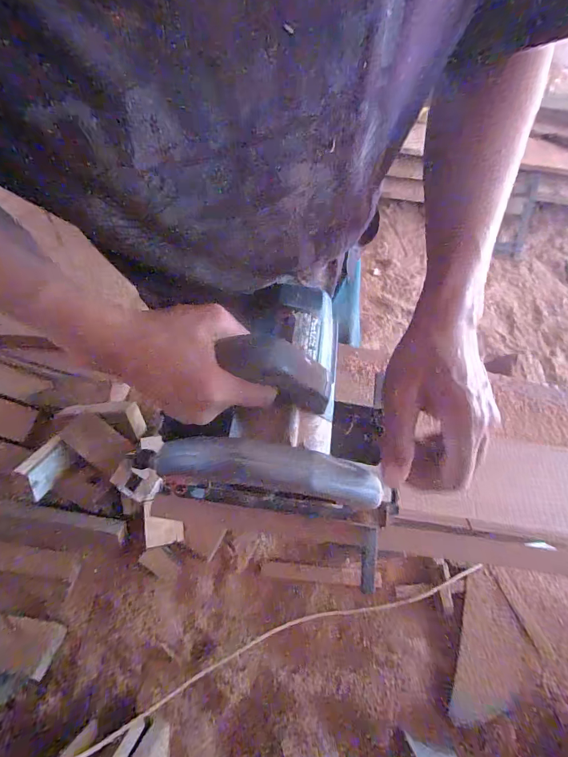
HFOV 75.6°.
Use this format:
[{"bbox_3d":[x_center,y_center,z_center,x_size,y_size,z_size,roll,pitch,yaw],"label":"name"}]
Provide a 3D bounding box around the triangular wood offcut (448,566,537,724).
[{"bbox_3d":[0.524,0.672,0.910,0.160,0.014,0.338,13,52,23],"label":"triangular wood offcut"}]

